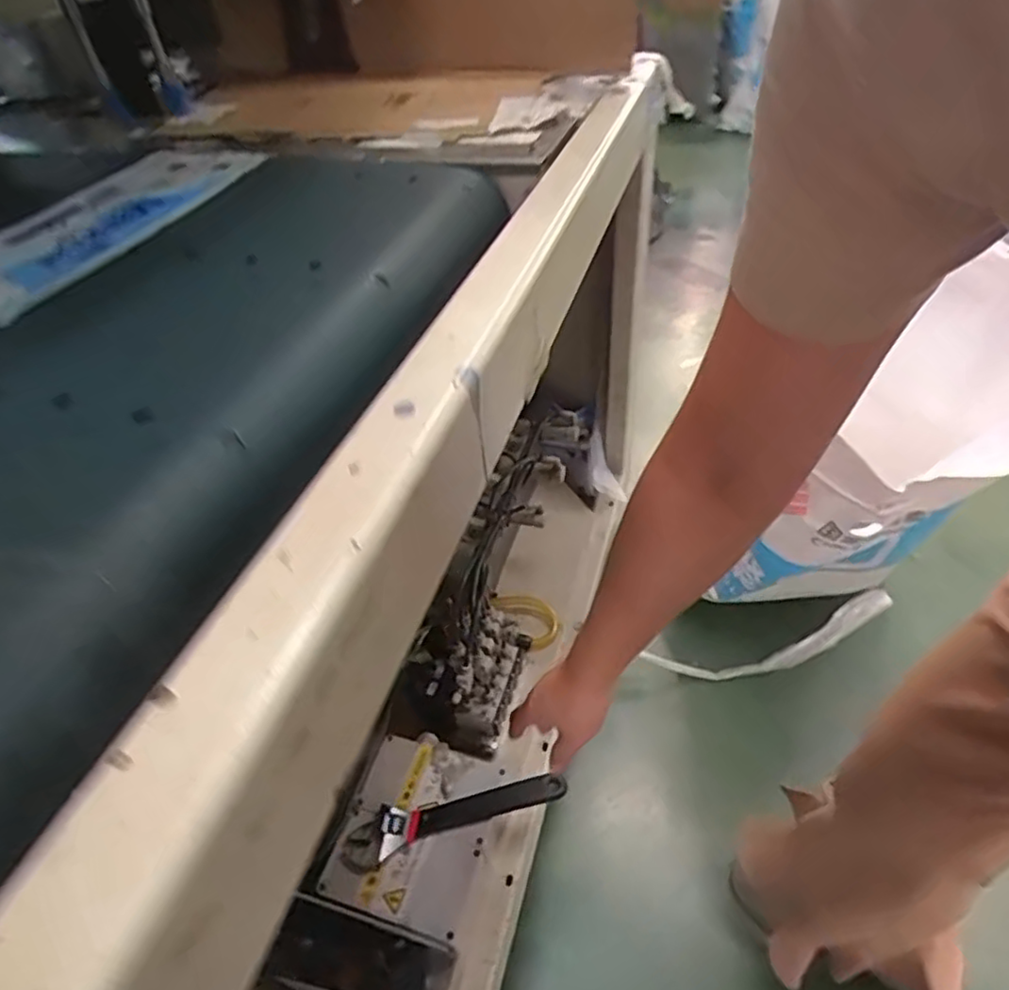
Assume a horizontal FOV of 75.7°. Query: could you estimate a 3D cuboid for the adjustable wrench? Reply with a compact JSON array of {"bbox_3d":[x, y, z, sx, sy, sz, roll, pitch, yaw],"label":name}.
[{"bbox_3d":[-0.035,0.347,0.720,0.204,0.013,0.039,-12,45,-9],"label":"adjustable wrench"}]

